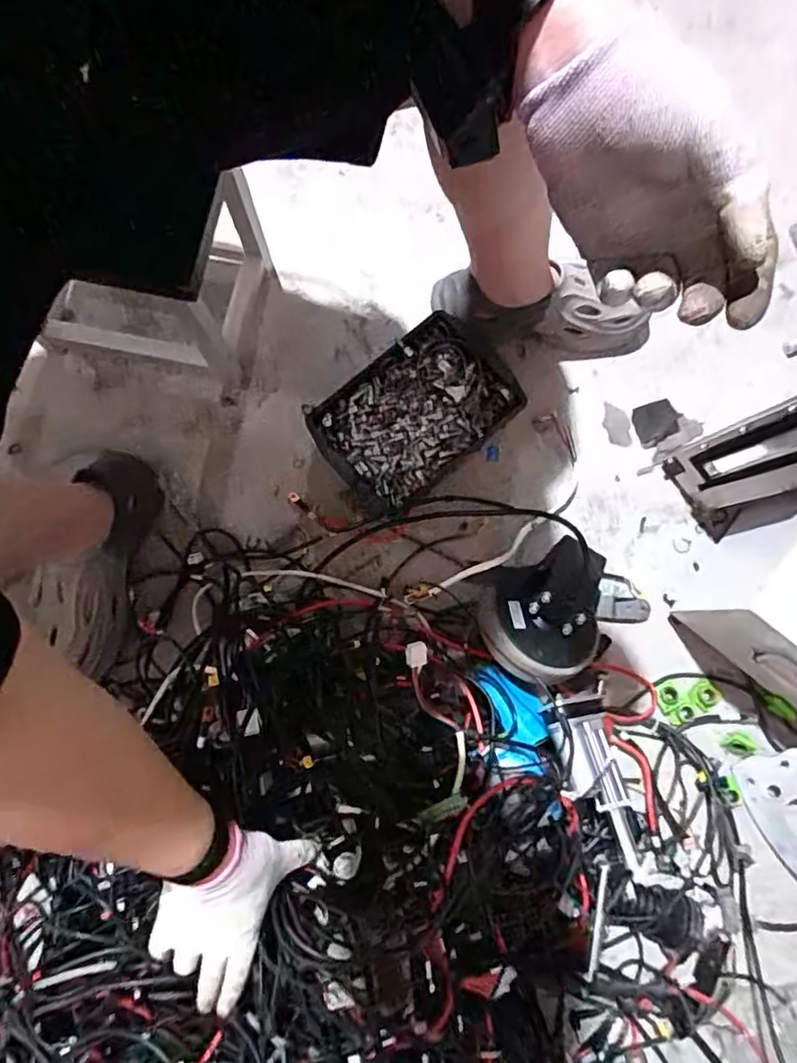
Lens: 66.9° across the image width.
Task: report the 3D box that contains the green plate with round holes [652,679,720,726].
[{"bbox_3d":[0.367,0.211,0.764,0.073,0.006,0.053,-15,82,-3],"label":"green plate with round holes"}]

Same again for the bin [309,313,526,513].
[{"bbox_3d":[0.019,-0.149,0.800,0.242,0.074,0.173,-40,84,-7],"label":"bin"}]

